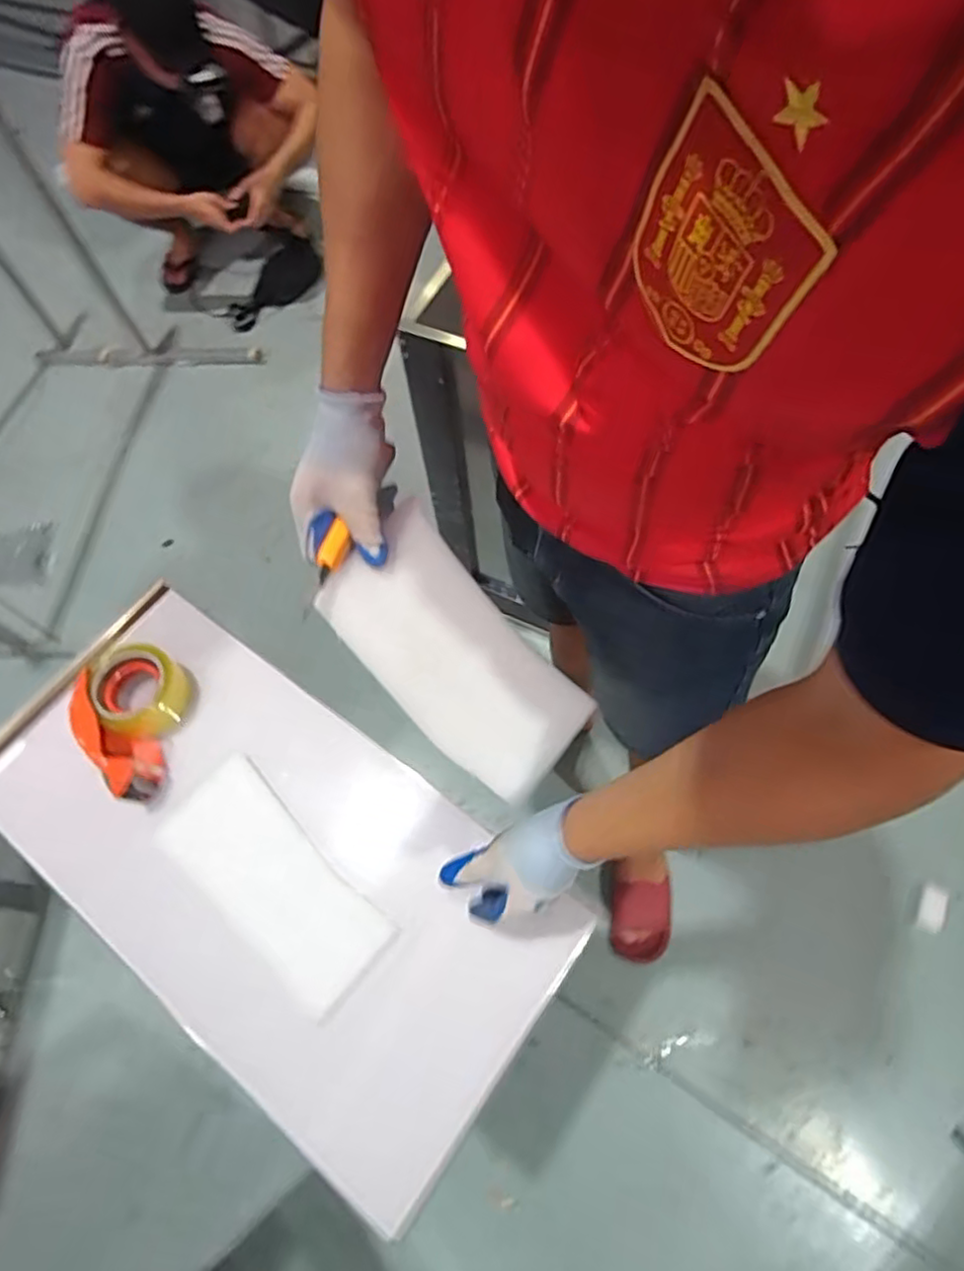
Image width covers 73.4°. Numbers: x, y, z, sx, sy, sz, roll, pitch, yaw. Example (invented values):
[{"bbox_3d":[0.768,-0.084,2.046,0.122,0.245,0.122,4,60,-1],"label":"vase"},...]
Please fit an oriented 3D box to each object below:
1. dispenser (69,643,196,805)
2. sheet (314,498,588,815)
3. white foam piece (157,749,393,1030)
[{"bbox_3d":[-0.436,0.104,0.791,0.116,0.071,0.185,5,65,7],"label":"dispenser"},{"bbox_3d":[-0.023,0.022,0.613,0.137,0.028,0.274,-43,98,-14],"label":"sheet"},{"bbox_3d":[-0.238,0.279,0.739,0.280,0.024,0.118,41,68,14],"label":"white foam piece"}]

